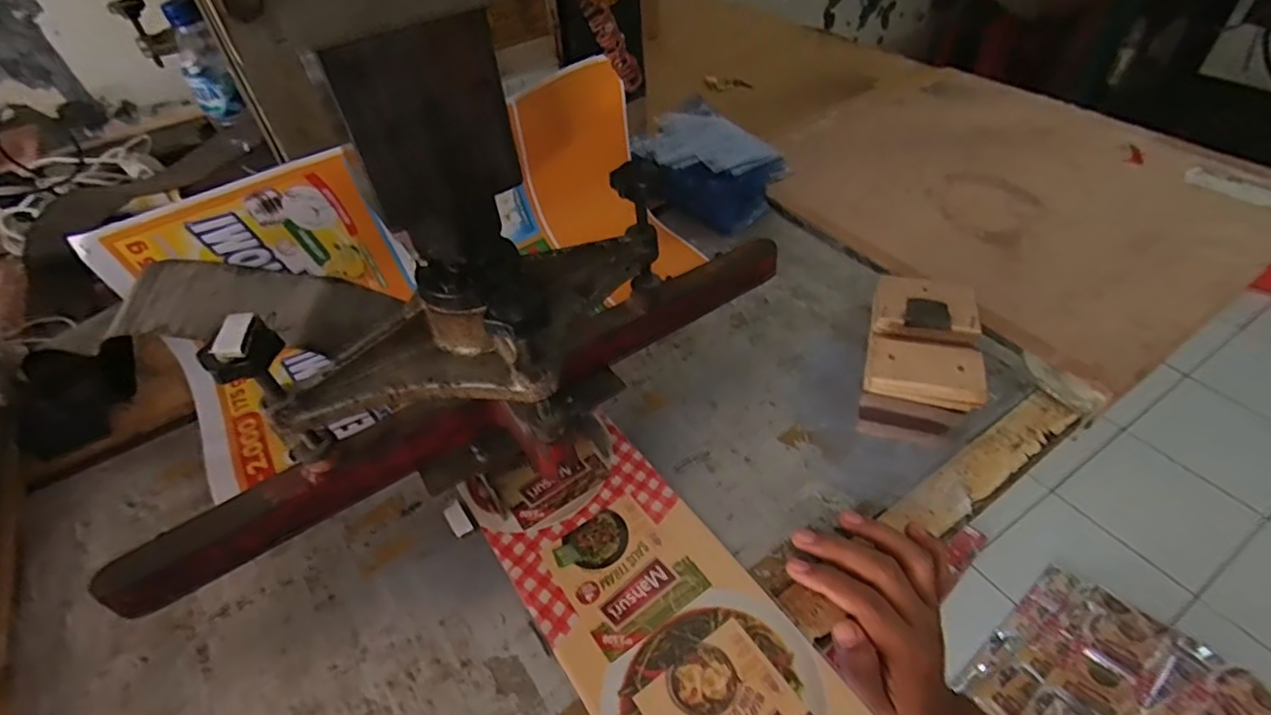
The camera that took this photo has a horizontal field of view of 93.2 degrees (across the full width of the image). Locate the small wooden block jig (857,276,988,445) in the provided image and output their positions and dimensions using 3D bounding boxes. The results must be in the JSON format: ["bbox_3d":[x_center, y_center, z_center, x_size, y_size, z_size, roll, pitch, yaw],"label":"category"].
[{"bbox_3d":[0.229,-0.007,0.479,0.081,0.041,0.142,12,49,17],"label":"small wooden block jig"}]

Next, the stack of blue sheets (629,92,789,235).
[{"bbox_3d":[0.074,-0.222,0.689,0.120,0.056,0.210,-26,49,-18],"label":"stack of blue sheets"}]

